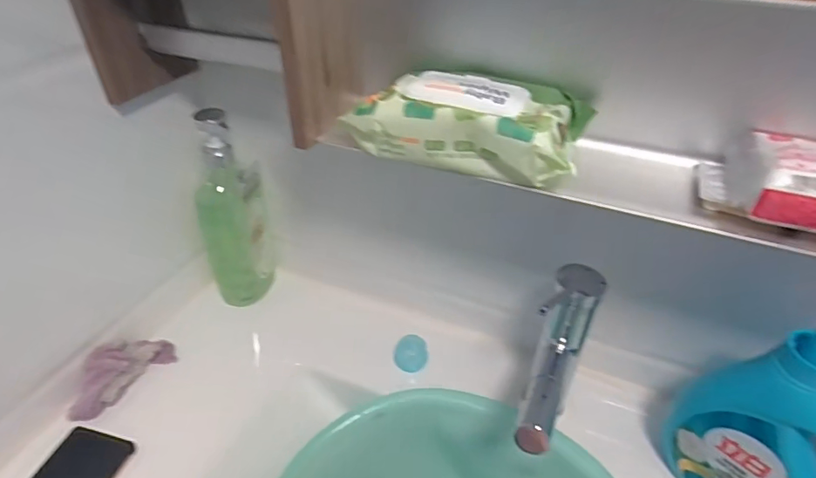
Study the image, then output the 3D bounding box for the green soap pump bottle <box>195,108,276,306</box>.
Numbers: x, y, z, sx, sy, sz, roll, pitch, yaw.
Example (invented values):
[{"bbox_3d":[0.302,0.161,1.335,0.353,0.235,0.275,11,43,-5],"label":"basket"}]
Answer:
[{"bbox_3d":[-0.232,-0.032,0.649,0.086,0.265,0.059,-6,39,-9],"label":"green soap pump bottle"}]

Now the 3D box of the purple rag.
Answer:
[{"bbox_3d":[-0.346,0.157,0.584,0.047,0.049,0.125,23,44,26],"label":"purple rag"}]

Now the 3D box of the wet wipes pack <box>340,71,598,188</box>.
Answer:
[{"bbox_3d":[0.048,-0.101,0.409,0.192,0.049,0.098,15,41,17],"label":"wet wipes pack"}]

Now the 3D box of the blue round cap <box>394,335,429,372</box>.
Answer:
[{"bbox_3d":[0.003,0.146,0.622,0.042,0.045,0.010,0,0,14],"label":"blue round cap"}]

